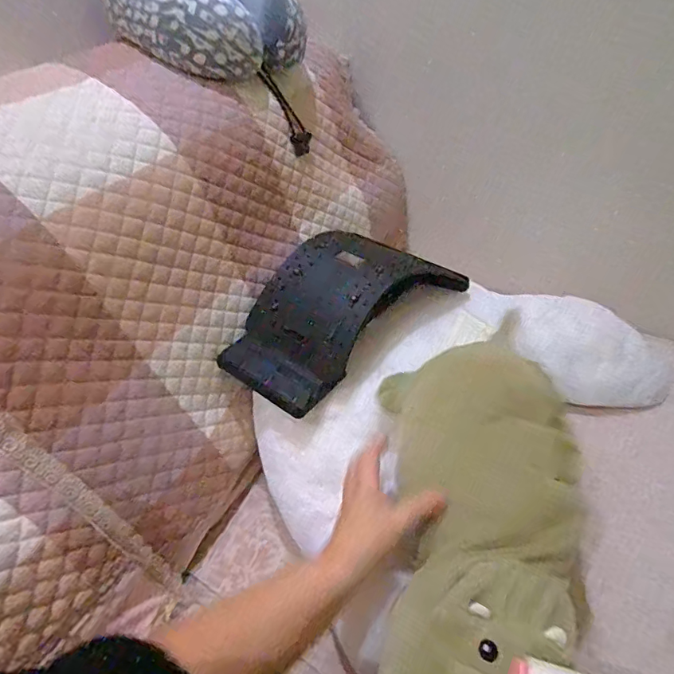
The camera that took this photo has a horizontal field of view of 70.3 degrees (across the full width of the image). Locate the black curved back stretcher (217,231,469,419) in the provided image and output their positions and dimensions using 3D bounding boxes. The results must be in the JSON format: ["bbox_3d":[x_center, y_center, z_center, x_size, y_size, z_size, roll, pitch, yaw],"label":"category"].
[{"bbox_3d":[0.016,-0.058,0.710,0.160,0.101,0.381,31,53,32],"label":"black curved back stretcher"}]

